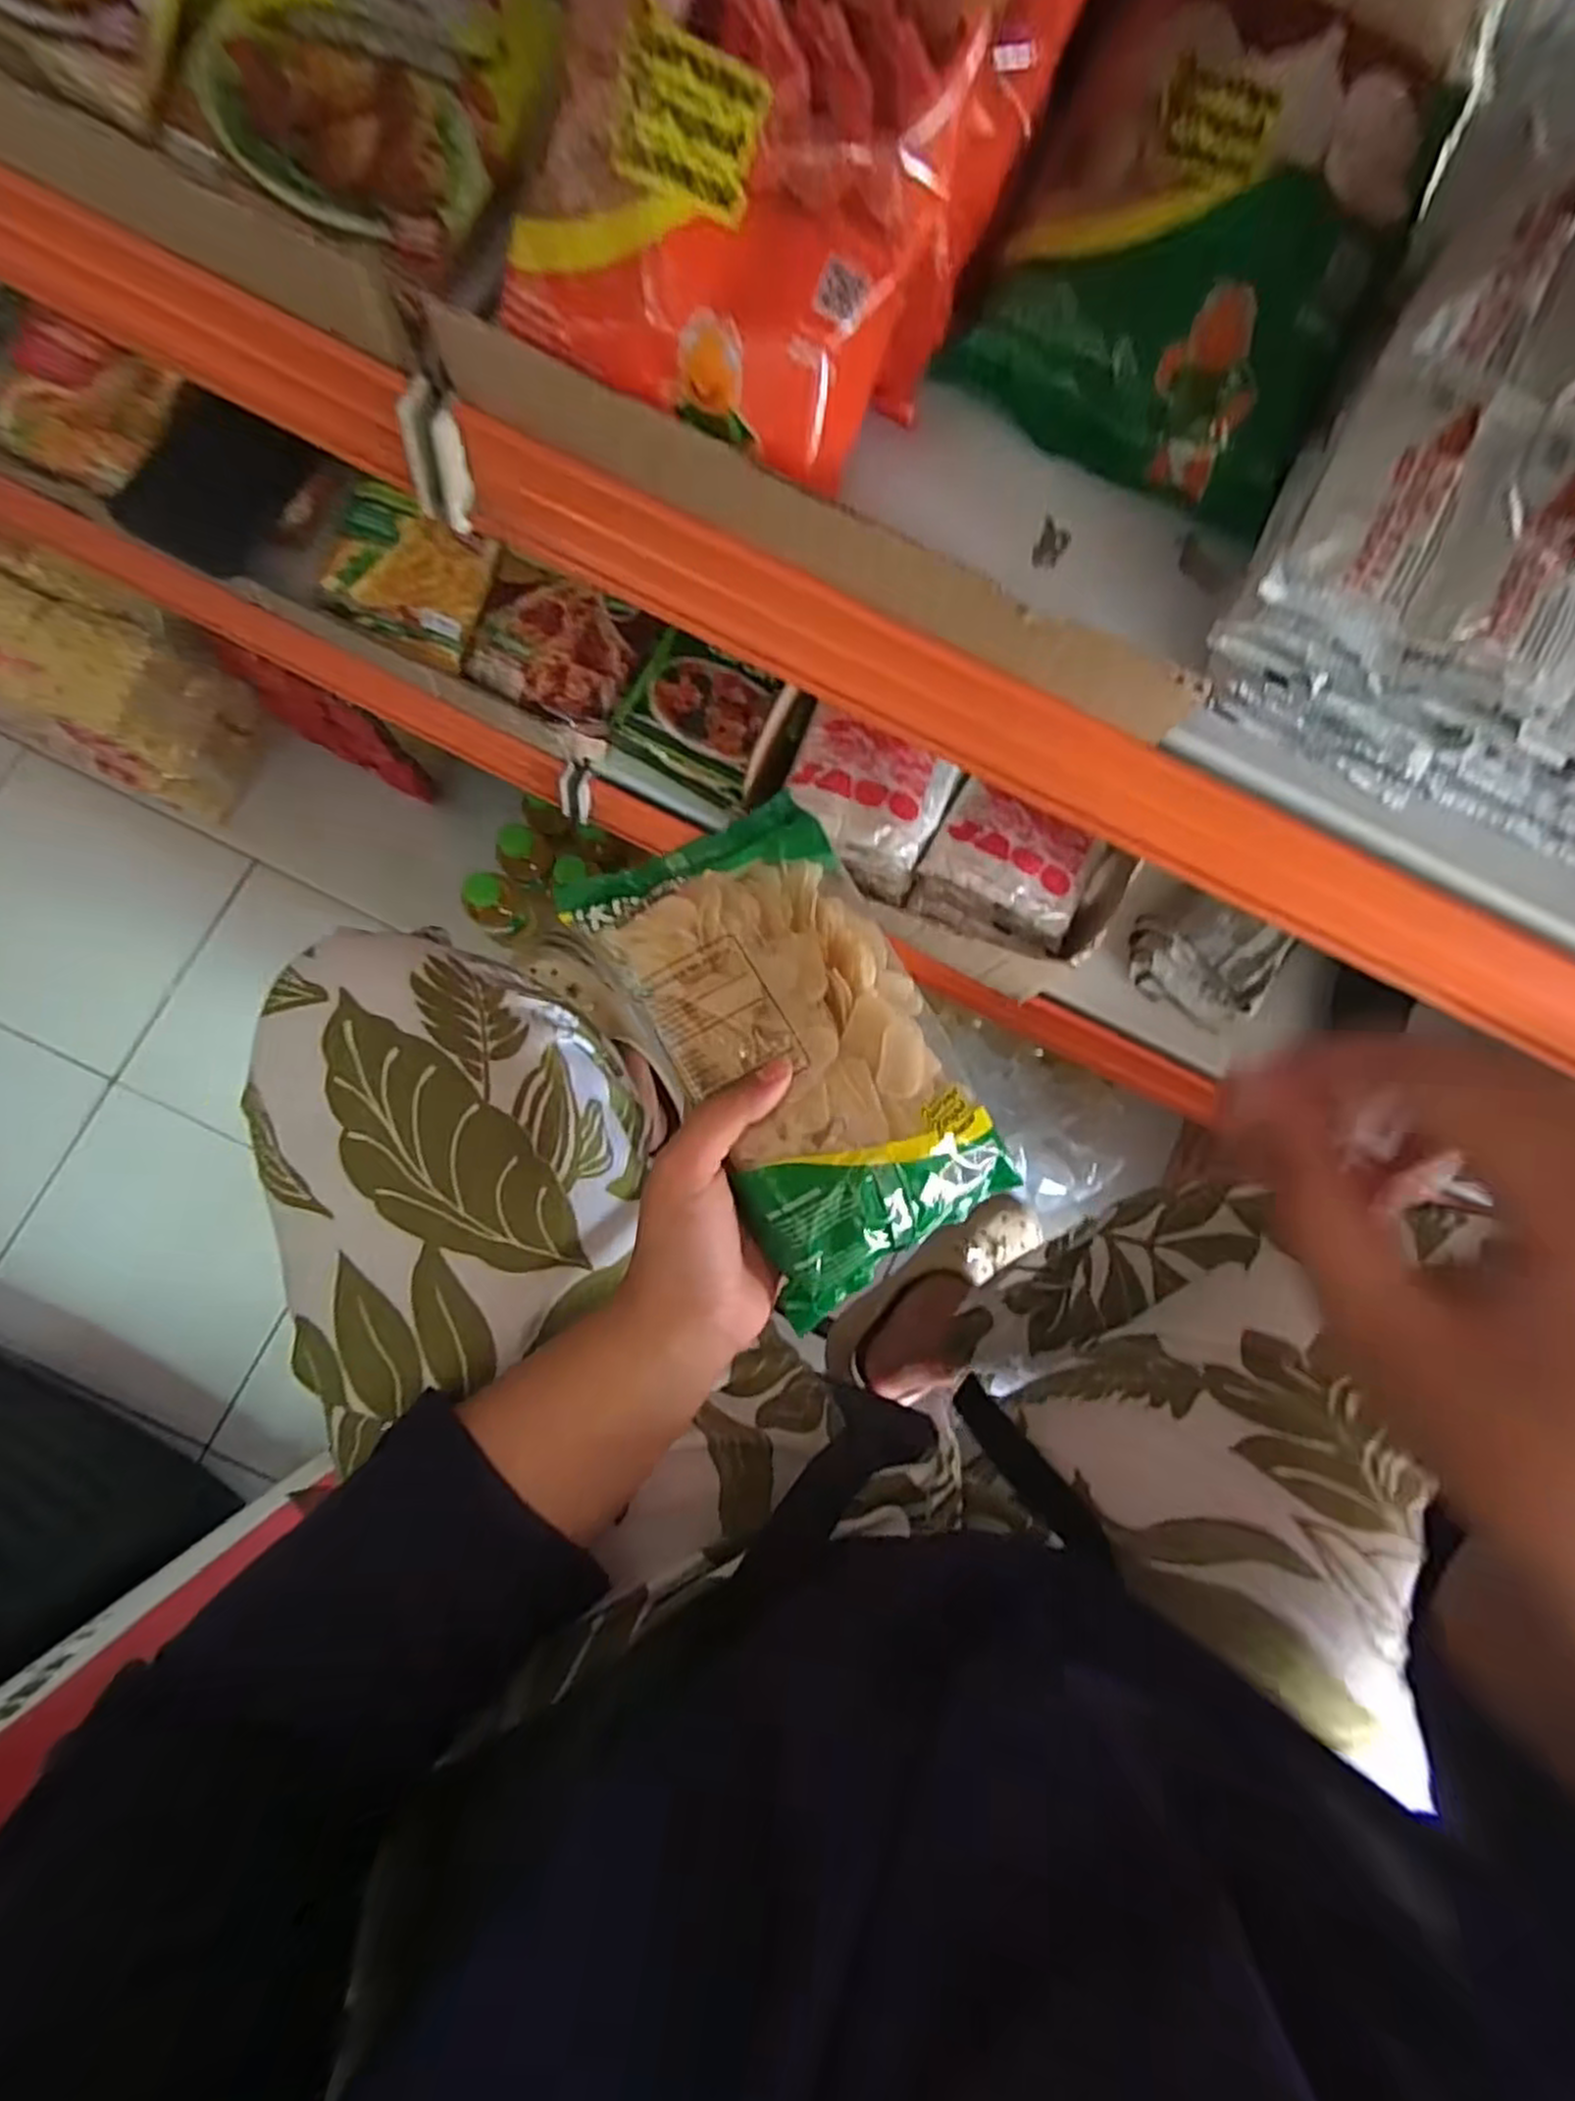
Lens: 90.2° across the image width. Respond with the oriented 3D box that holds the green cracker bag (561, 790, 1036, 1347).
[{"bbox_3d":[0.006,-0.005,0.325,0.110,0.032,0.198,-28,86,-8],"label":"green cracker bag"}]

